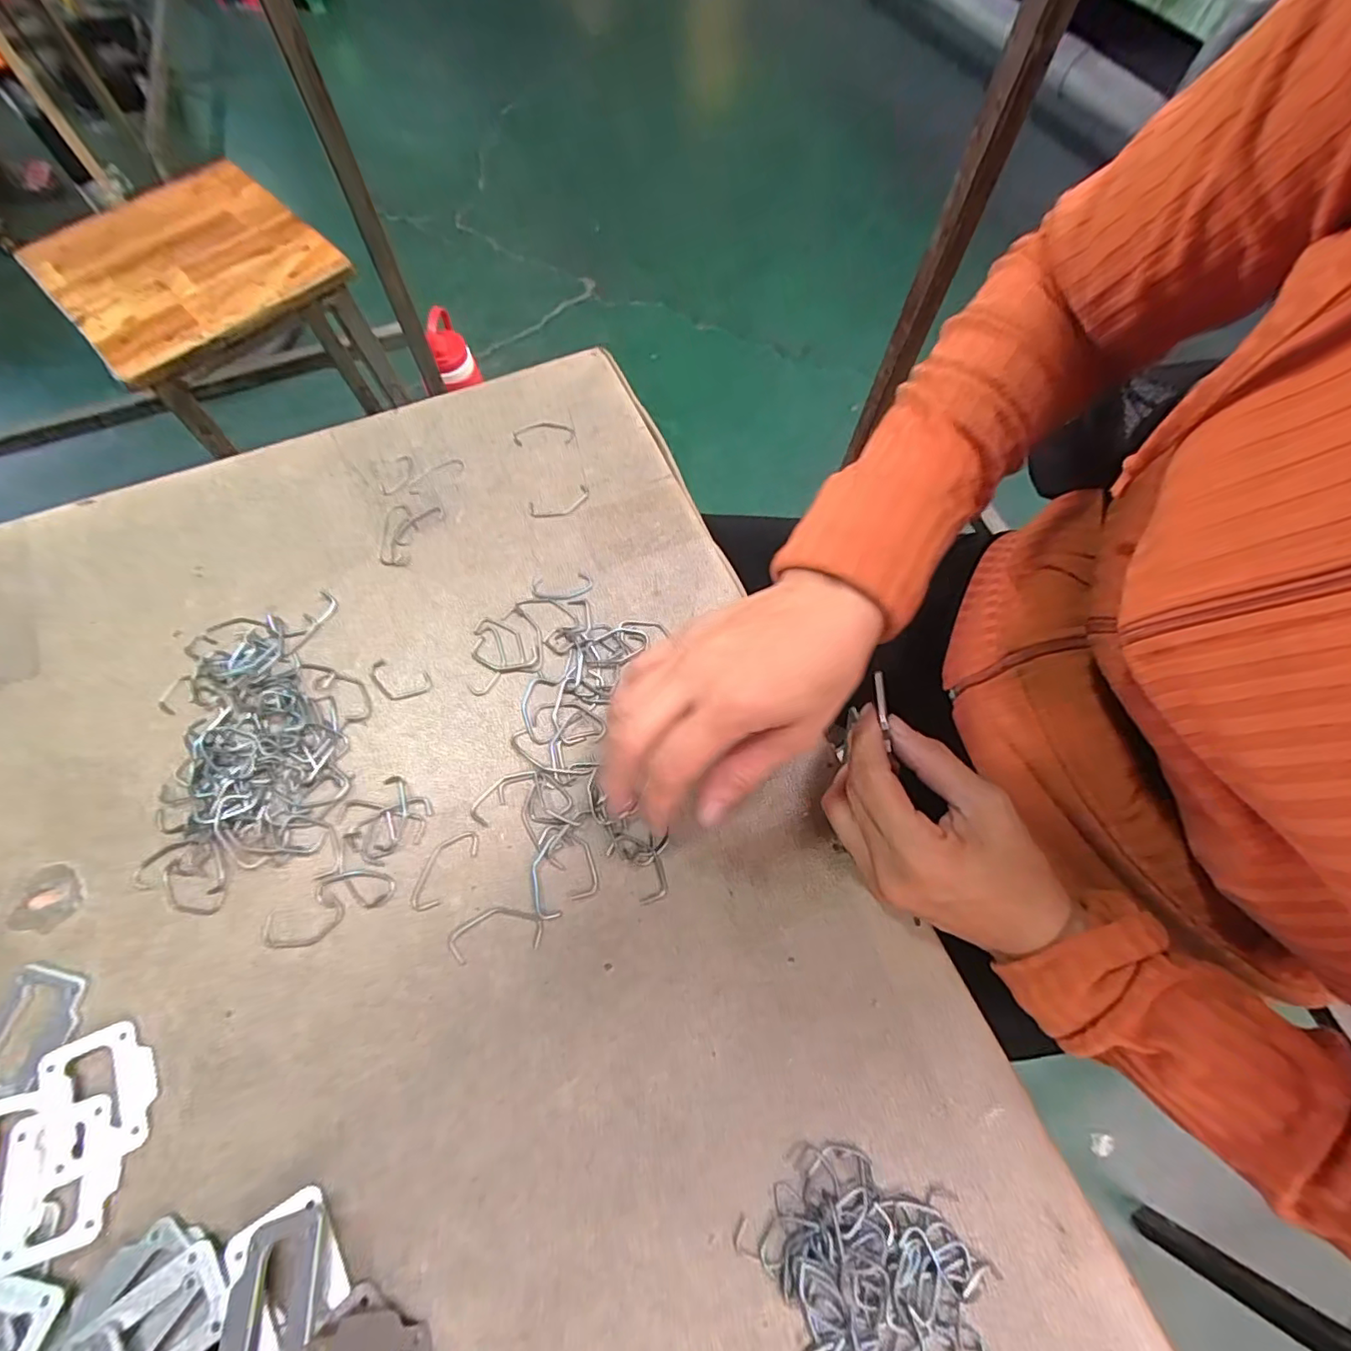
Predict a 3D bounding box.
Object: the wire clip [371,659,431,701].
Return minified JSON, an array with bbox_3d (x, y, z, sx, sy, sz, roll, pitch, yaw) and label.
[{"bbox_3d":[-0.158,0.004,0.330,0.036,0.004,0.020,15,68,4],"label":"wire clip"}]

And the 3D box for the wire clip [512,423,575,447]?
[{"bbox_3d":[-0.091,-0.167,0.400,0.041,0.004,0.018,-10,68,-6],"label":"wire clip"}]

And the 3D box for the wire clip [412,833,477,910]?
[{"bbox_3d":[-0.118,0.097,0.292,0.019,0.004,0.044,31,70,11],"label":"wire clip"}]

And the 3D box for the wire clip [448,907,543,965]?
[{"bbox_3d":[-0.088,0.125,0.282,0.045,0.004,0.021,-11,68,-6],"label":"wire clip"}]

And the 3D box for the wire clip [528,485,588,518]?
[{"bbox_3d":[-0.076,-0.113,0.380,0.041,0.004,0.019,-25,70,-12],"label":"wire clip"}]

